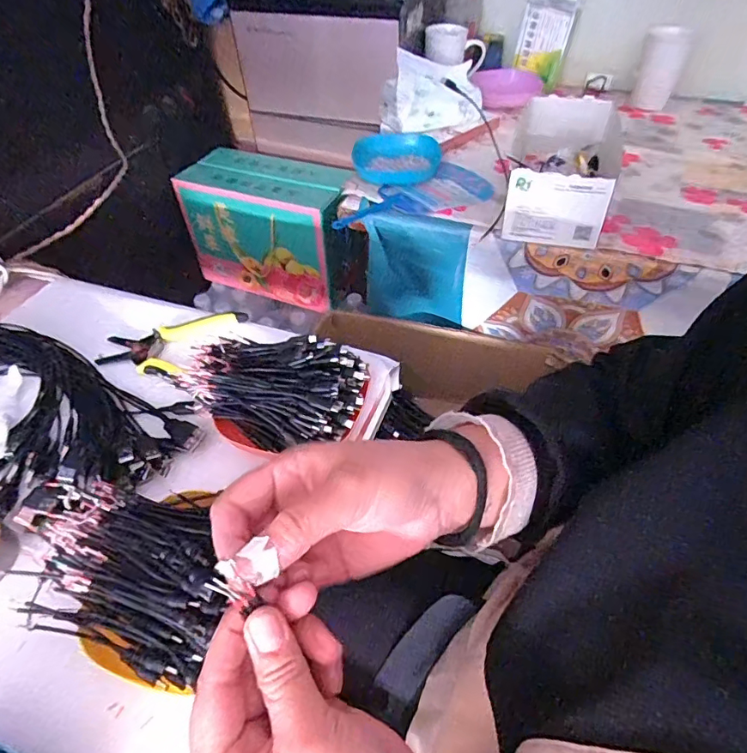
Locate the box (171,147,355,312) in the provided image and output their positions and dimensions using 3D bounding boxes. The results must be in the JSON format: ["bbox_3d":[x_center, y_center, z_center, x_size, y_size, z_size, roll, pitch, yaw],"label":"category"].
[{"bbox_3d":[-0.211,-0.317,1.054,0.329,0.235,0.164,16,50,15],"label":"box"}]

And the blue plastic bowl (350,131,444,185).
[{"bbox_3d":[0.037,-0.358,0.807,0.138,0.034,0.151,0,48,0],"label":"blue plastic bowl"}]

